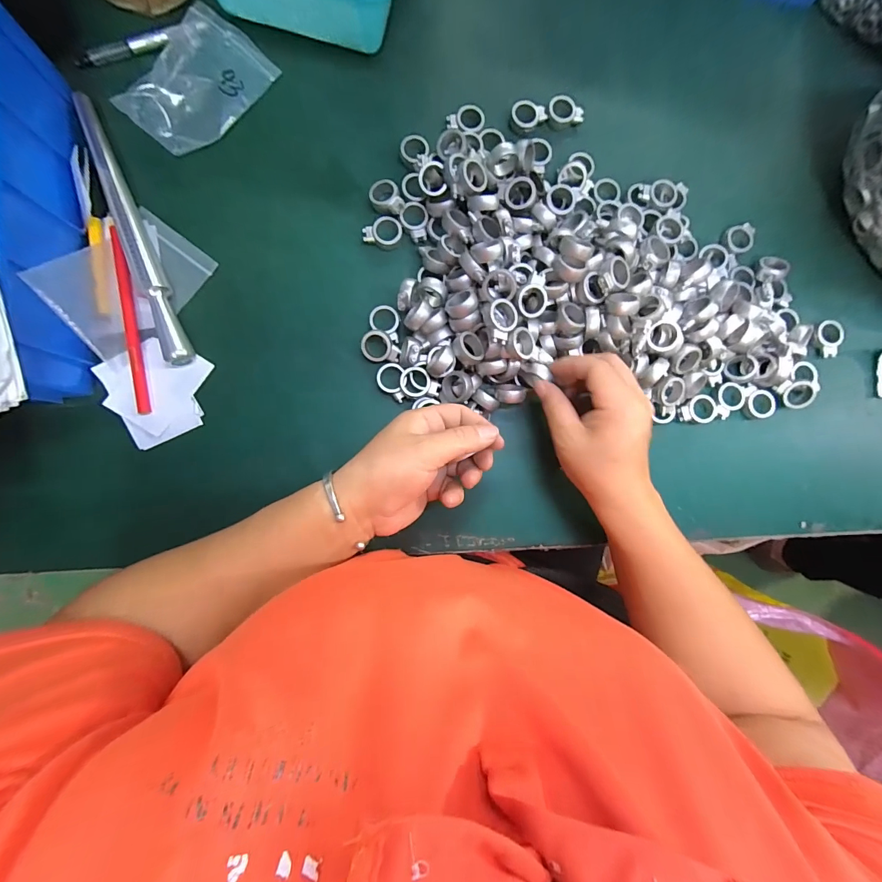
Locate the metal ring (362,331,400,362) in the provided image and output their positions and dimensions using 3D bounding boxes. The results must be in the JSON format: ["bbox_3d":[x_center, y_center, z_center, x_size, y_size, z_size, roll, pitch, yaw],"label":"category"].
[{"bbox_3d":[-0.051,-0.081,0.330,0.032,0.009,0.025,0,89,-4],"label":"metal ring"}]

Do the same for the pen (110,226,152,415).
[{"bbox_3d":[-0.255,-0.097,0.314,0.012,0.005,0.151,-10,90,-4],"label":"pen"}]

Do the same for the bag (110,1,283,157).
[{"bbox_3d":[-0.209,-0.307,0.331,0.078,0.008,0.119,37,84,-11],"label":"bag"}]

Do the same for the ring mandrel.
[{"bbox_3d":[-0.252,-0.174,0.315,0.019,0.017,0.232,-20,91,-4],"label":"ring mandrel"}]

